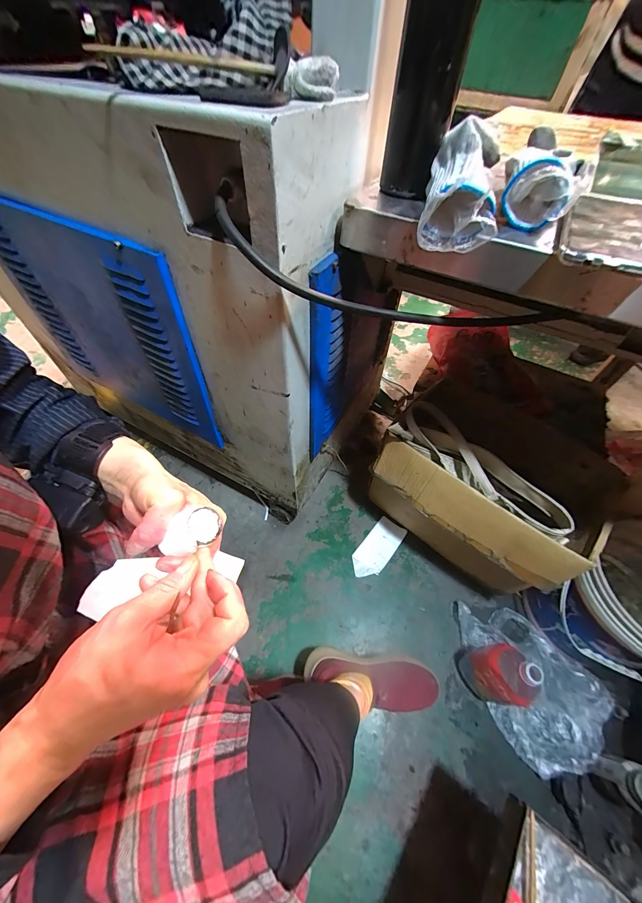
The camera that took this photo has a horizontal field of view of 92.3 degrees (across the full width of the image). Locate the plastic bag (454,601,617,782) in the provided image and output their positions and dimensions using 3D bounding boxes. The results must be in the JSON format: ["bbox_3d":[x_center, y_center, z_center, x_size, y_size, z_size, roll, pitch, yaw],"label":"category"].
[{"bbox_3d":[0.421,0.464,0.649,0.207,0.058,0.315,-30,61,-22],"label":"plastic bag"}]

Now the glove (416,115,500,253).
[{"bbox_3d":[0.134,-0.243,0.286,0.070,0.075,0.110,13,55,7],"label":"glove"}]

